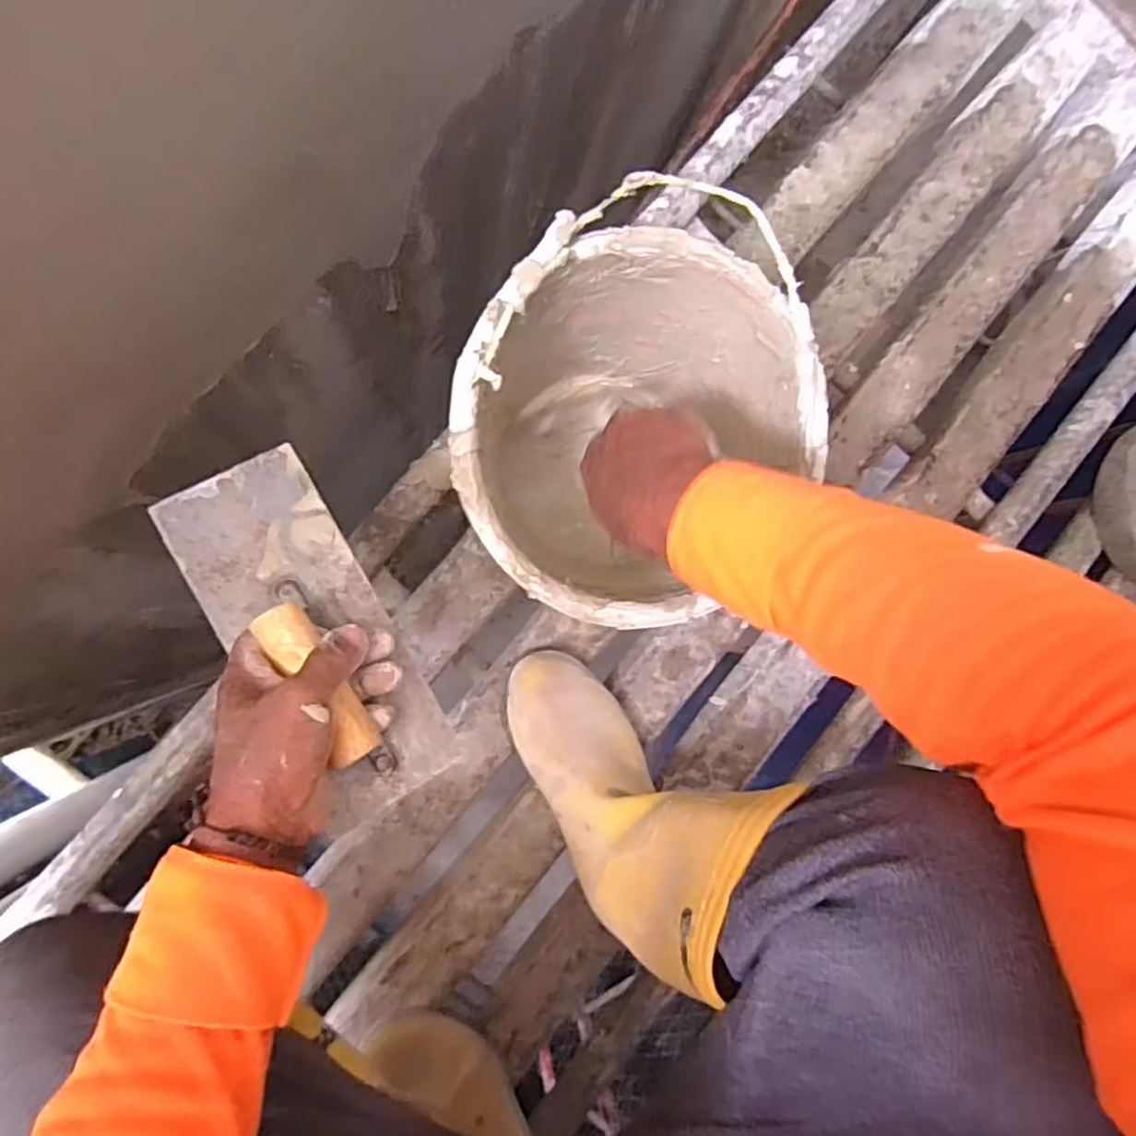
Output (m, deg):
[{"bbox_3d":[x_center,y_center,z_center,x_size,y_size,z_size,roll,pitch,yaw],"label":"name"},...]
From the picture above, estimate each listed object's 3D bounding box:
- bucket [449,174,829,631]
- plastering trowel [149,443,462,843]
[{"bbox_3d":[0.035,-0.106,0.592,0.250,0.213,0.280,44,82,-5],"label":"bucket"},{"bbox_3d":[-0.164,0.042,0.450,0.101,0.076,0.255,-33,87,-9],"label":"plastering trowel"}]

